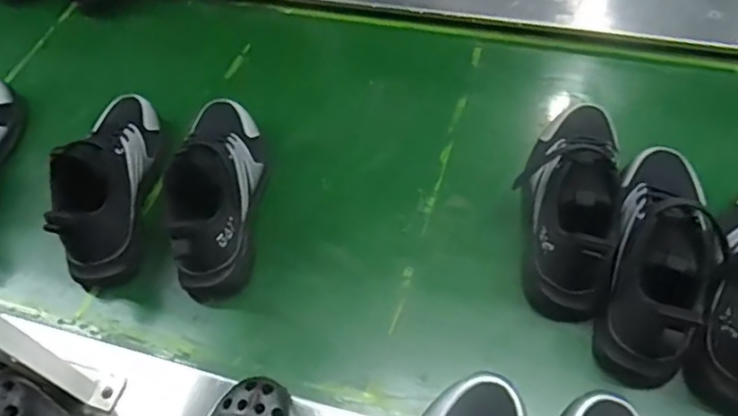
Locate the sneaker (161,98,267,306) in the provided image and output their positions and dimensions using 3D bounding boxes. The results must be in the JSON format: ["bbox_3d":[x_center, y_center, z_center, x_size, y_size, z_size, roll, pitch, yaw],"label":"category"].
[{"bbox_3d":[-0.169,-0.034,0.660,0.079,0.118,0.241,-5,55,2],"label":"sneaker"}]

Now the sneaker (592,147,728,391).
[{"bbox_3d":[0.288,0.039,0.580,0.094,0.111,0.247,14,57,14],"label":"sneaker"}]

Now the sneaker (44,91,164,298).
[{"bbox_3d":[-0.298,-0.050,0.674,0.078,0.095,0.245,-6,55,1],"label":"sneaker"}]

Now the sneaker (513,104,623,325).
[{"bbox_3d":[0.217,-0.016,0.623,0.100,0.102,0.251,14,57,15],"label":"sneaker"}]

